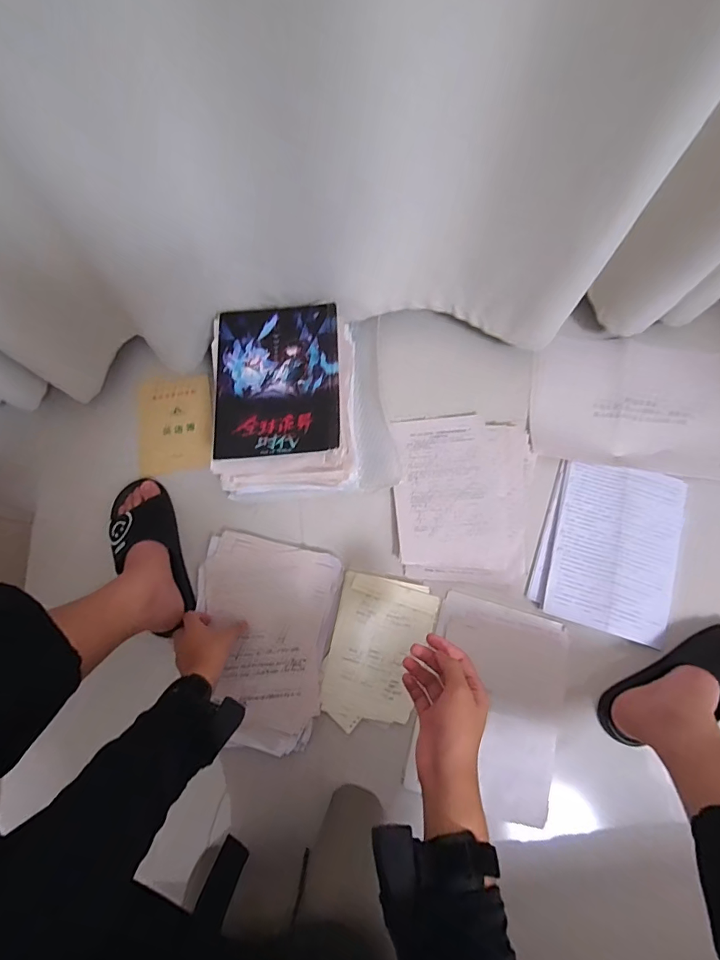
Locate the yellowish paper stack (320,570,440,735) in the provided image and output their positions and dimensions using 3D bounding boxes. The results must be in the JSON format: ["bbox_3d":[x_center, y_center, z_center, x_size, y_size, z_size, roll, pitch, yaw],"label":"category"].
[{"bbox_3d":[0.029,0.277,0.688,0.152,0.014,0.227,12,76,5],"label":"yellowish paper stack"}]

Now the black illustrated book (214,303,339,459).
[{"bbox_3d":[-0.130,-0.158,0.663,0.190,0.018,0.246,-3,76,1],"label":"black illustrated book"}]

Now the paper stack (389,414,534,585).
[{"bbox_3d":[0.176,0.025,0.736,0.230,0.019,0.290,4,76,3],"label":"paper stack"}]

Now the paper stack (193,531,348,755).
[{"bbox_3d":[-0.164,0.250,0.684,0.228,0.031,0.301,9,76,4],"label":"paper stack"}]

